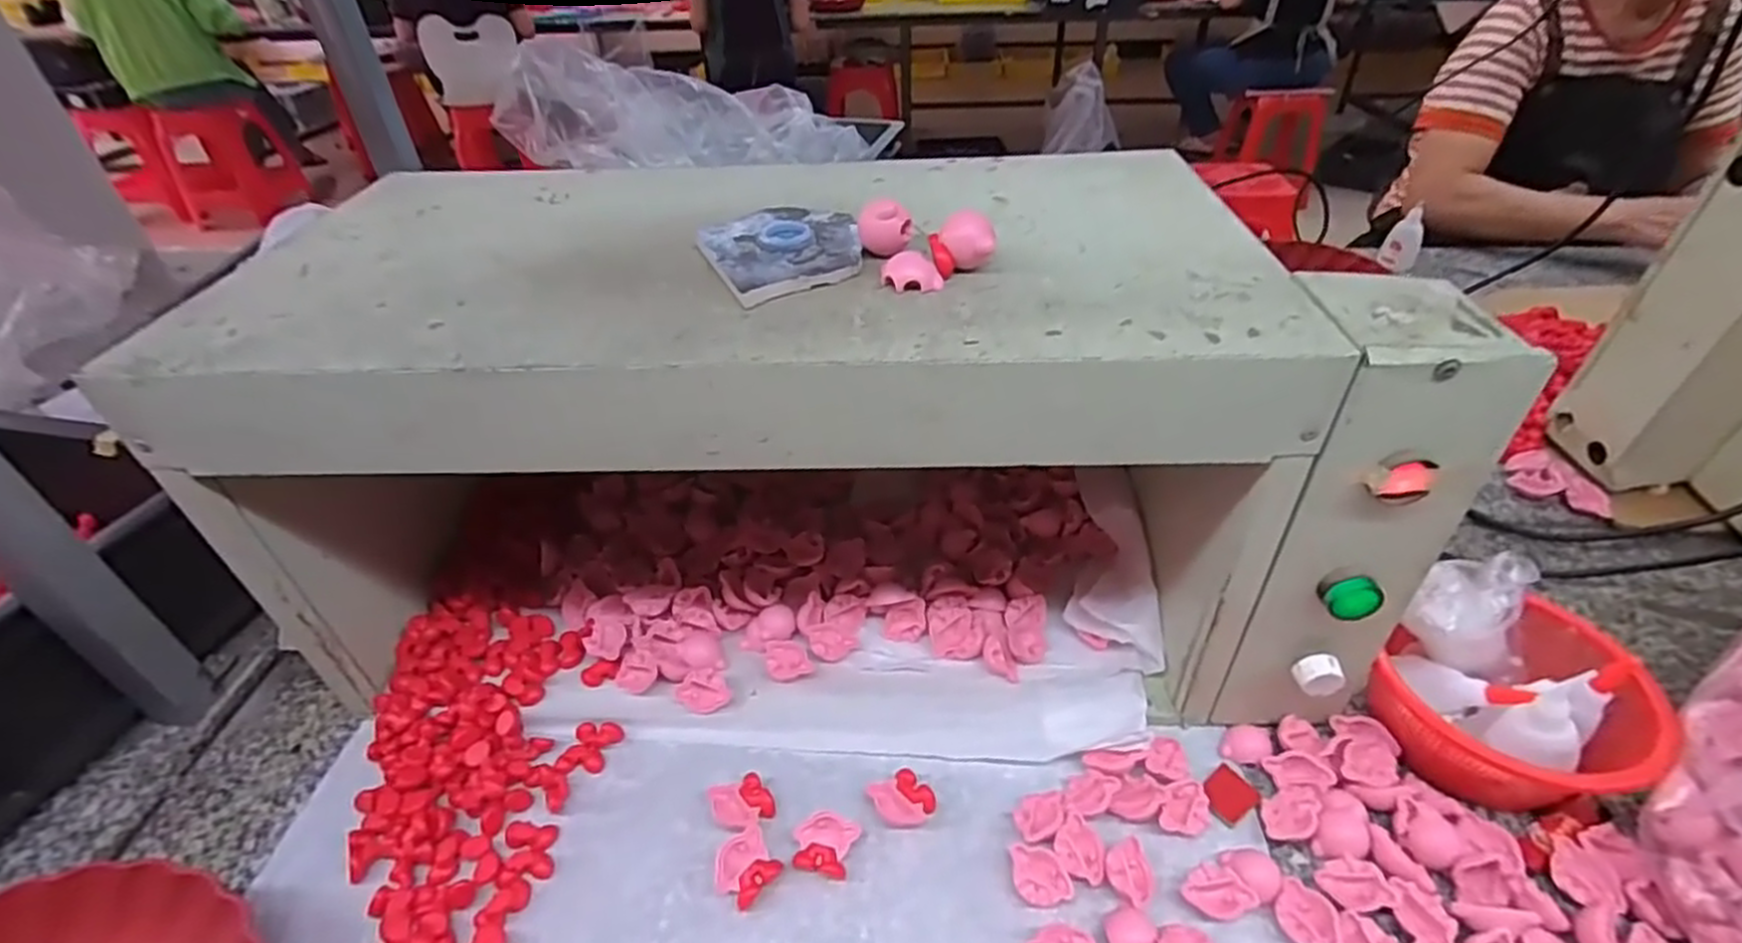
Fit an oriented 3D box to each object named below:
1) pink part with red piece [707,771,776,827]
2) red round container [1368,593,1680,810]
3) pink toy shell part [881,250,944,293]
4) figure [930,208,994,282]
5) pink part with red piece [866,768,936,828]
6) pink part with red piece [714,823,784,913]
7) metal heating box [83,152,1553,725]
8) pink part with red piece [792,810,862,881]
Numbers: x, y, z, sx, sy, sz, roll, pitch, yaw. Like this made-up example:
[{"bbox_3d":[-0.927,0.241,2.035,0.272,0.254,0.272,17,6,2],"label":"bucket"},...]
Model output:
[{"bbox_3d":[-0.081,0.205,0.463,0.034,0.014,0.039,-26,44,-27],"label":"pink part with red piece"},{"bbox_3d":[0.395,0.138,0.460,0.129,0.062,0.134,-1,38,1],"label":"red round container"},{"bbox_3d":[0.020,-0.102,0.381,0.029,0.012,0.023,-5,38,-5],"label":"pink toy shell part"},{"bbox_3d":[0.047,-0.118,0.384,0.030,0.025,0.022,-8,38,-8],"label":"figure"},{"bbox_3d":[0.020,0.204,0.463,0.034,0.011,0.032,-20,42,-22],"label":"pink part with red piece"},{"bbox_3d":[-0.072,0.230,0.433,0.036,0.016,0.031,-32,47,-33],"label":"pink part with red piece"},{"bbox_3d":[-0.026,-0.035,0.499,0.662,0.250,0.265,1,38,3],"label":"metal heating box"},{"bbox_3d":[-0.028,0.221,0.441,0.035,0.015,0.032,11,40,16],"label":"pink part with red piece"}]

